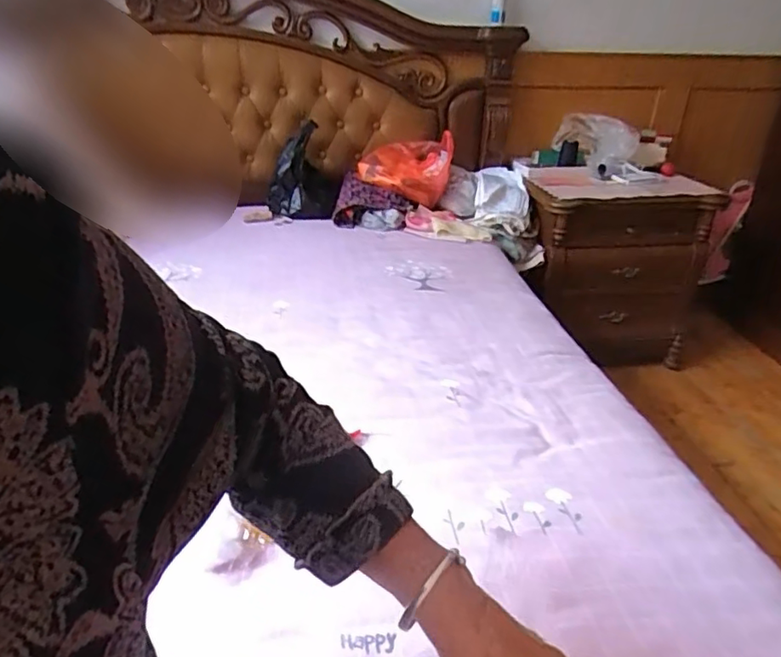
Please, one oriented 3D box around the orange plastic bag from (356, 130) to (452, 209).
[{"bbox_3d":[0.042,-0.429,1.529,0.204,0.154,0.201,15,32,25],"label":"orange plastic bag"}]

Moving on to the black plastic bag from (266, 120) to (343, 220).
[{"bbox_3d":[-0.229,-0.407,1.508,0.189,0.234,0.157,-3,28,-6],"label":"black plastic bag"}]

